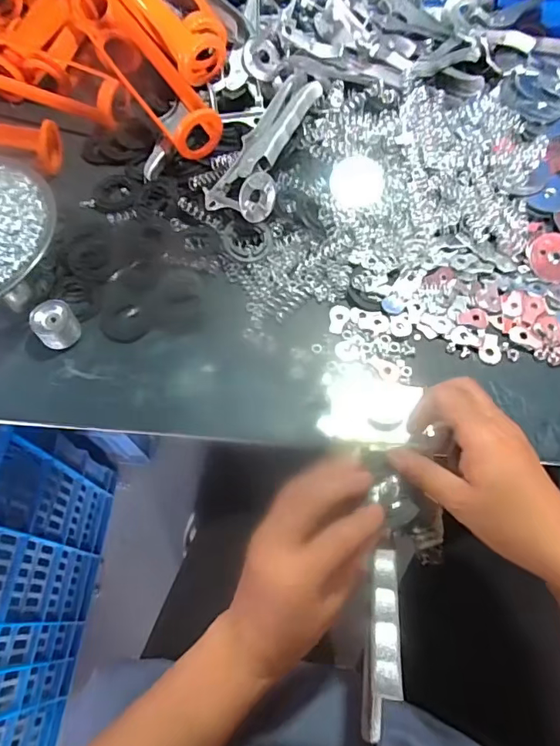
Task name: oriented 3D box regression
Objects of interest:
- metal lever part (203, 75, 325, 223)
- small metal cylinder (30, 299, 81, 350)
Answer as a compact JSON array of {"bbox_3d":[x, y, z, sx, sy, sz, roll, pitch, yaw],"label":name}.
[{"bbox_3d":[-0.012,-0.229,0.483,0.065,0.039,0.178,21,66,11],"label":"metal lever part"},{"bbox_3d":[-0.195,-0.042,0.426,0.035,0.032,0.031,-36,68,-15],"label":"small metal cylinder"}]

